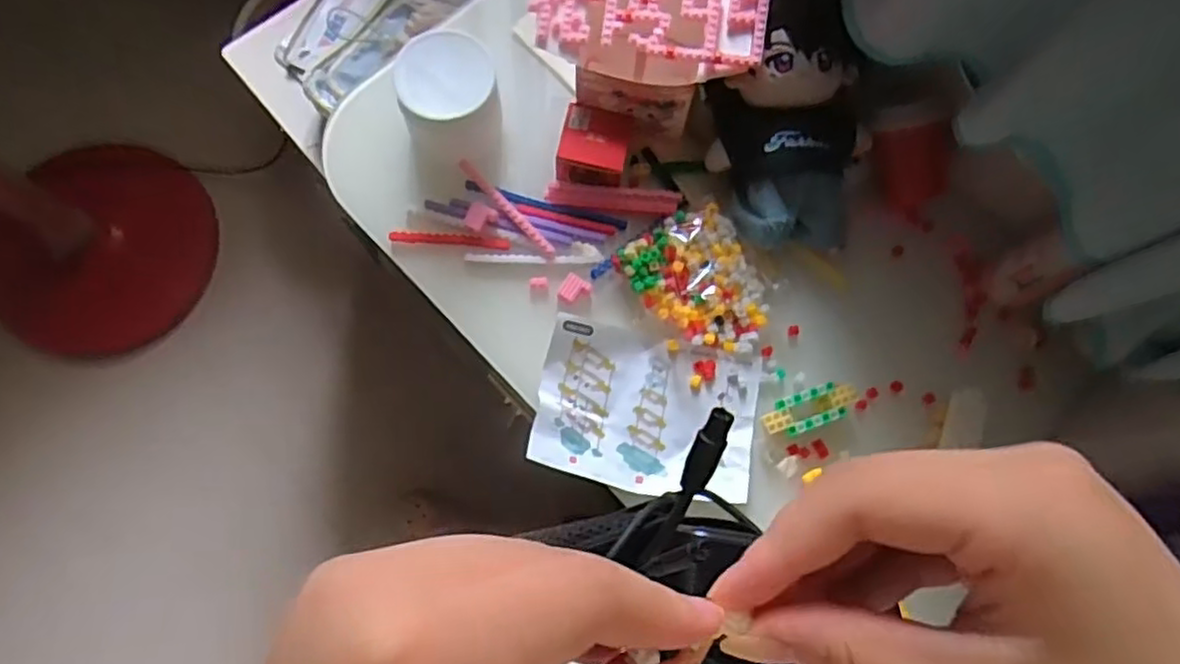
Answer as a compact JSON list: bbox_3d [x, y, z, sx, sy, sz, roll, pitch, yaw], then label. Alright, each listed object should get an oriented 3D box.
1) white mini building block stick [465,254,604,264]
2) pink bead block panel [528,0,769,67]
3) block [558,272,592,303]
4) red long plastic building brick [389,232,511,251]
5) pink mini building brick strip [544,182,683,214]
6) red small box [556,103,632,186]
[{"bbox_3d":[-0.044,-0.058,0.556,0.107,0.009,0.007,0,76,-2],"label":"white mini building block stick"},{"bbox_3d":[0.041,-0.230,0.506,0.171,0.011,0.062,9,76,4],"label":"pink bead block panel"},{"bbox_3d":[-0.011,-0.033,0.546,0.023,0.007,0.022,28,76,5],"label":"block"},{"bbox_3d":[-0.111,-0.073,0.556,0.094,0.004,0.009,4,75,-1],"label":"red long plastic building brick"},{"bbox_3d":[0.019,-0.110,0.569,0.109,0.009,0.019,7,75,0],"label":"pink mini building brick strip"},{"bbox_3d":[0.003,-0.148,0.559,0.053,0.036,0.048,9,75,0],"label":"red small box"}]

